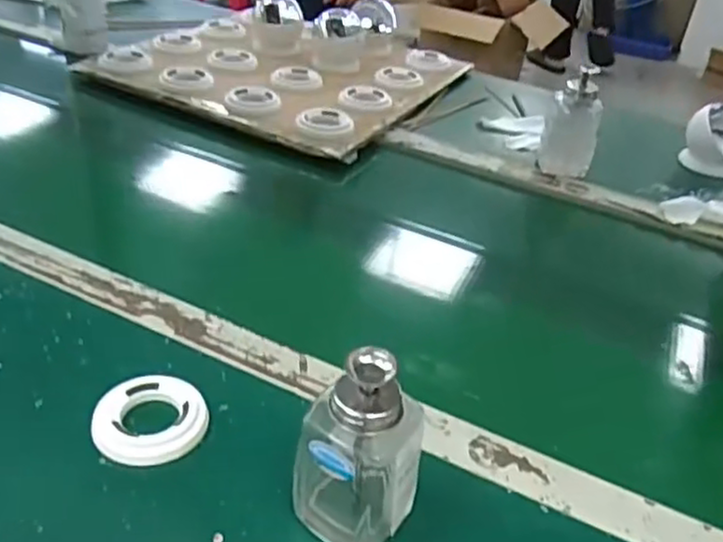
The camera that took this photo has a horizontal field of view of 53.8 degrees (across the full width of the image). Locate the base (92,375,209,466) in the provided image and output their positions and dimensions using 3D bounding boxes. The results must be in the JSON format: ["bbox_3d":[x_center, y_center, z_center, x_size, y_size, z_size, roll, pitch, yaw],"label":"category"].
[{"bbox_3d":[-0.138,0.097,0.469,0.070,0.011,0.070,-3,35,-14],"label":"base"}]

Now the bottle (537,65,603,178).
[{"bbox_3d":[0.255,-0.176,0.862,0.062,0.125,0.047,11,34,6],"label":"bottle"}]

